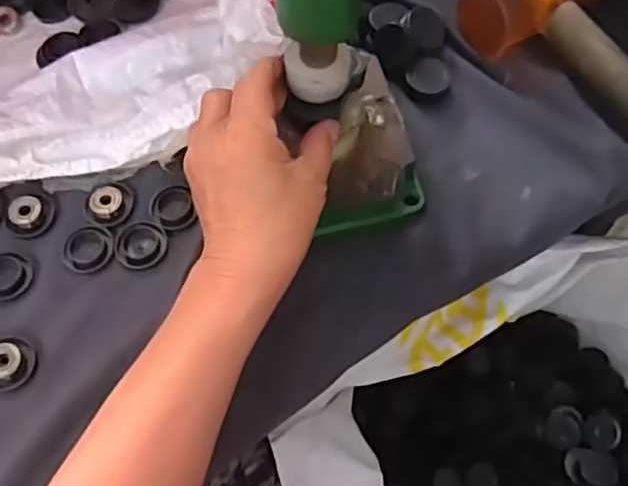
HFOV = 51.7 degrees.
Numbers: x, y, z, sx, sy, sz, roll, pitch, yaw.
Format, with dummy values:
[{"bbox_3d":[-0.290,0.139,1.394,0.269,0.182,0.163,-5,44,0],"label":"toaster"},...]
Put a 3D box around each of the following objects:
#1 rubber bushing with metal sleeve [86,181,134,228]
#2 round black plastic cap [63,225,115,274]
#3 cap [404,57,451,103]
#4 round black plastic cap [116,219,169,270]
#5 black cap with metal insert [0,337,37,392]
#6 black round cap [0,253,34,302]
[{"bbox_3d":[-0.139,-0.028,0.437,0.030,0.008,0.029,0,64,0],"label":"rubber bushing with metal sleeve"},{"bbox_3d":[-0.151,0.003,0.430,0.033,0.005,0.034,0,64,0],"label":"round black plastic cap"},{"bbox_3d":[0.085,-0.121,0.480,0.032,0.013,0.031,0,64,0],"label":"cap"},{"bbox_3d":[-0.115,0.000,0.426,0.034,0.010,0.032,0,64,0],"label":"round black plastic cap"},{"bbox_3d":[-0.187,0.073,0.394,0.031,0.009,0.031,0,64,0],"label":"black cap with metal insert"},{"bbox_3d":[-0.201,0.022,0.422,0.033,0.007,0.031,0,64,0],"label":"black round cap"}]

